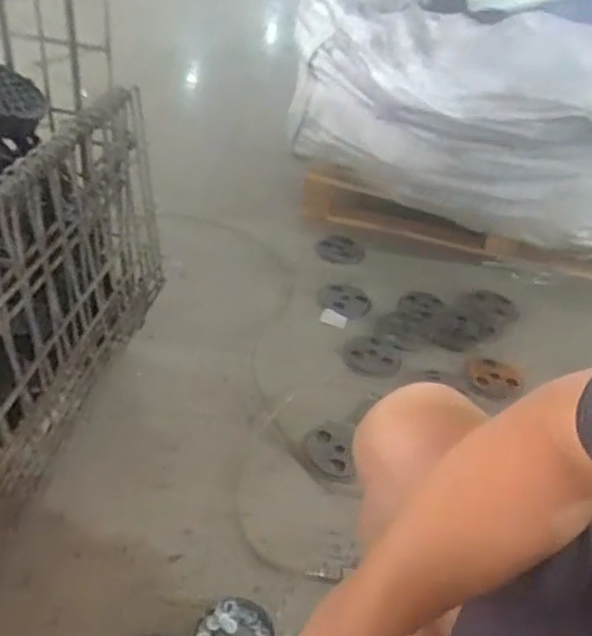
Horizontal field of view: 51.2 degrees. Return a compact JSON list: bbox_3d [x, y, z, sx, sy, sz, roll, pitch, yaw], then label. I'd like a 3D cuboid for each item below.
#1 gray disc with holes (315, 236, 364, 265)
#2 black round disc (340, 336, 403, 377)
[{"bbox_3d":[0.114,-0.177,1.603,0.122,0.011,0.122,5,39,-4],"label":"gray disc with holes"},{"bbox_3d":[0.158,0.080,1.294,0.121,0.019,0.102,31,44,26],"label":"black round disc"}]

